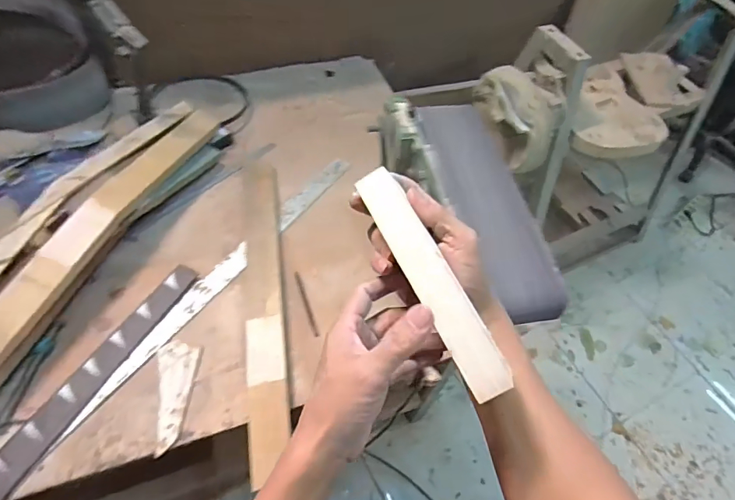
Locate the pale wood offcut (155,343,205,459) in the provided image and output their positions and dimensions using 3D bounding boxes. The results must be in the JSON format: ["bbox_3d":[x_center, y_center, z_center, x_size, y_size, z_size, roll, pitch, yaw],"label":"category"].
[{"bbox_3d":[-0.315,0.229,0.725,0.066,0.017,0.169,5,60,0],"label":"pale wood offcut"}]

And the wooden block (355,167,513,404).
[{"bbox_3d":[0.048,0.020,0.340,0.029,0.016,0.181,-25,77,-16],"label":"wooden block"}]

